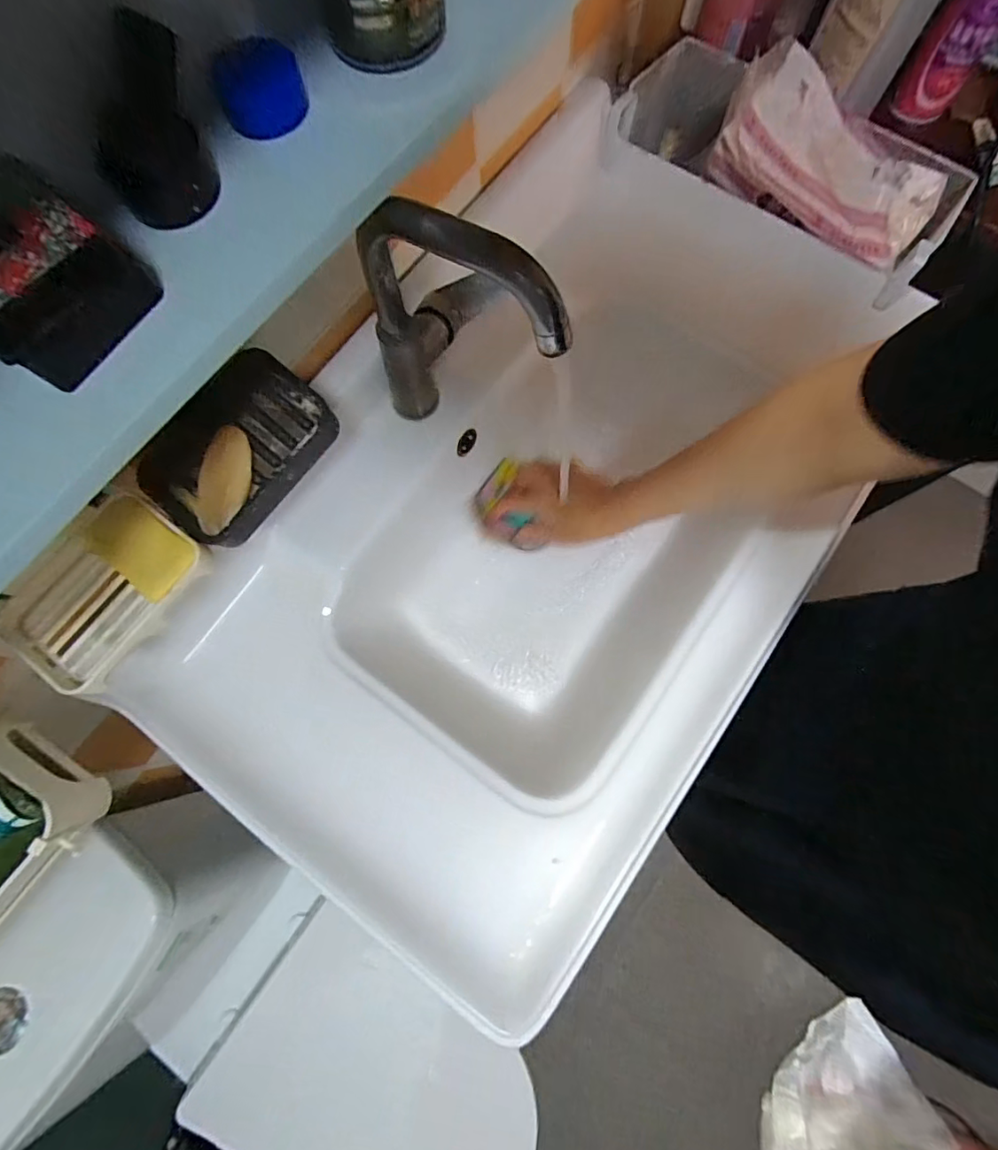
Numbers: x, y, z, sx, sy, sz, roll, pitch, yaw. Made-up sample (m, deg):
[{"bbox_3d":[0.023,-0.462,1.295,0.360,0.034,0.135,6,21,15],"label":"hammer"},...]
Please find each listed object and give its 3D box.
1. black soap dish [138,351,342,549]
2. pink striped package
[{"bbox_3d":[-0.203,-0.100,0.402,0.110,0.028,0.141,43,81,10],"label":"black soap dish"},{"bbox_3d":[0.348,-0.435,0.555,0.238,0.096,0.081,36,80,9],"label":"pink striped package"}]

